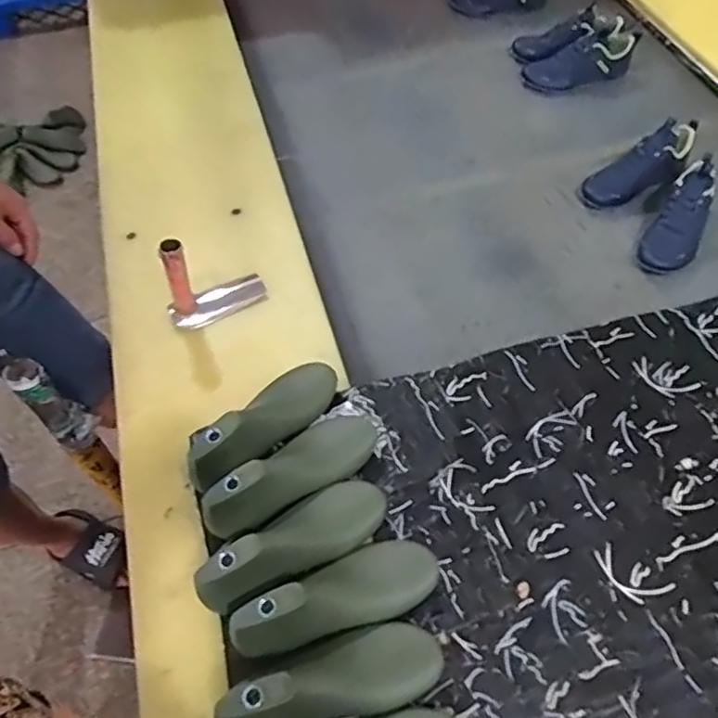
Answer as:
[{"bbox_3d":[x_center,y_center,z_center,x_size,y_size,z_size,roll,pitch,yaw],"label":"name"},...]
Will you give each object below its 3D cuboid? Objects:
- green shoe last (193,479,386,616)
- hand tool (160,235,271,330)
[{"bbox_3d":[-0.060,0.172,0.607,0.196,0.065,0.068,-23,55,-31],"label":"green shoe last"},{"bbox_3d":[-0.183,-0.107,0.779,0.125,0.122,0.051,-27,57,-16],"label":"hand tool"}]

